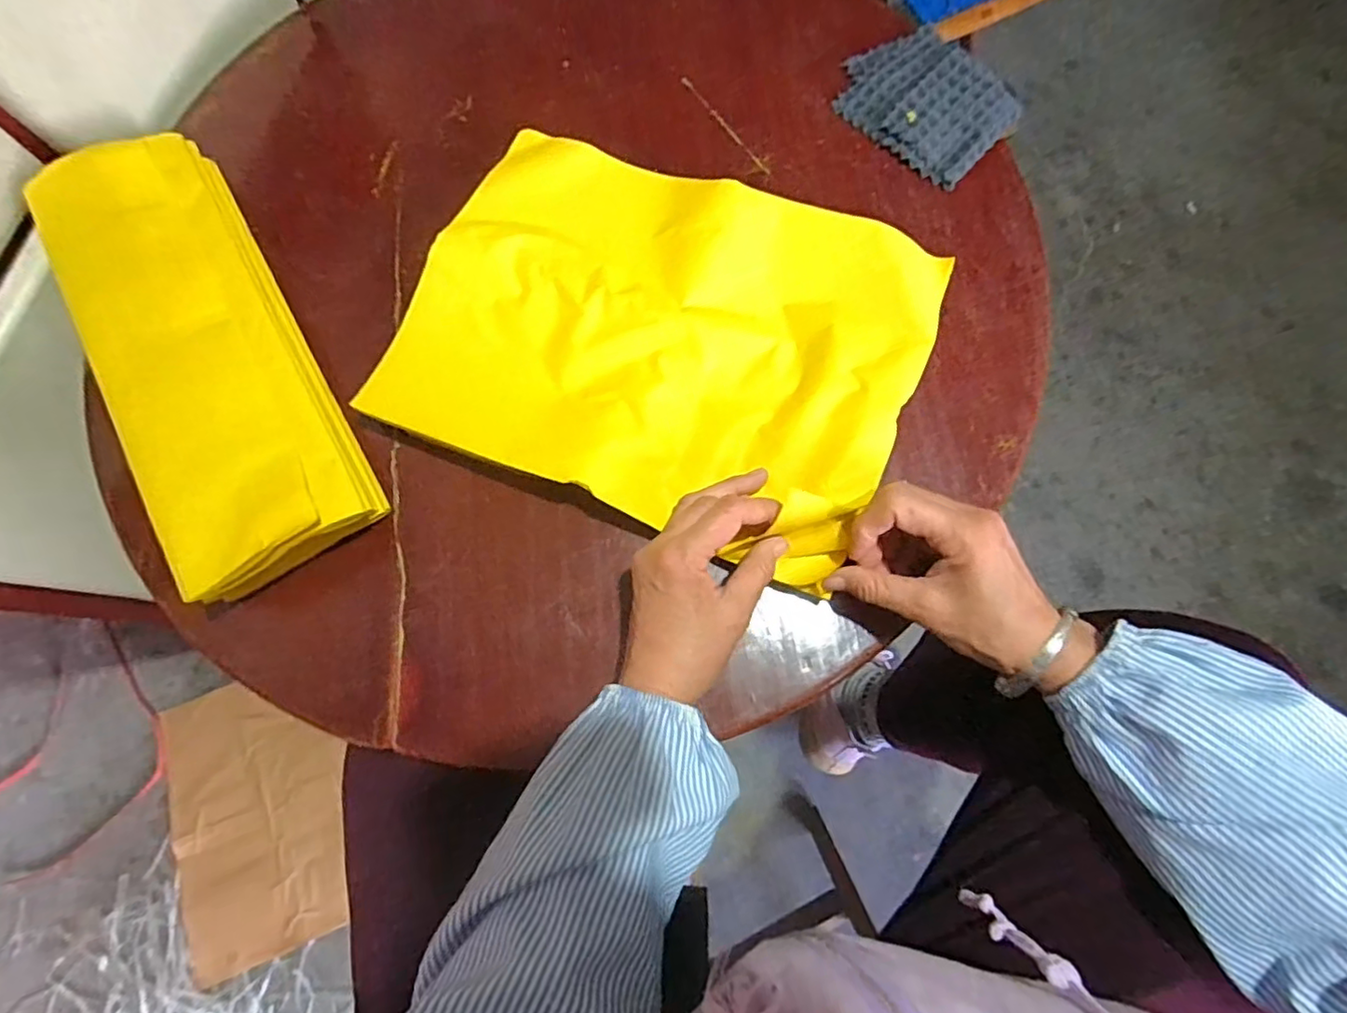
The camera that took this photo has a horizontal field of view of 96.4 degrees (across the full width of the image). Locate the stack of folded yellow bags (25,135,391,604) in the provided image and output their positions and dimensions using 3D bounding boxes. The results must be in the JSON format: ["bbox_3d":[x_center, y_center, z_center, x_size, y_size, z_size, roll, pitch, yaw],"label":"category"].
[{"bbox_3d":[-0.330,-0.109,0.425,0.119,0.057,0.359,-30,78,-8],"label":"stack of folded yellow bags"}]

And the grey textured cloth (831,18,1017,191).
[{"bbox_3d":[0.209,-0.339,0.503,0.104,0.024,0.137,-43,80,-10],"label":"grey textured cloth"}]

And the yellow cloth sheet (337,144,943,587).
[{"bbox_3d":[-0.007,-0.122,0.419,0.339,0.023,0.255,22,77,5],"label":"yellow cloth sheet"}]

